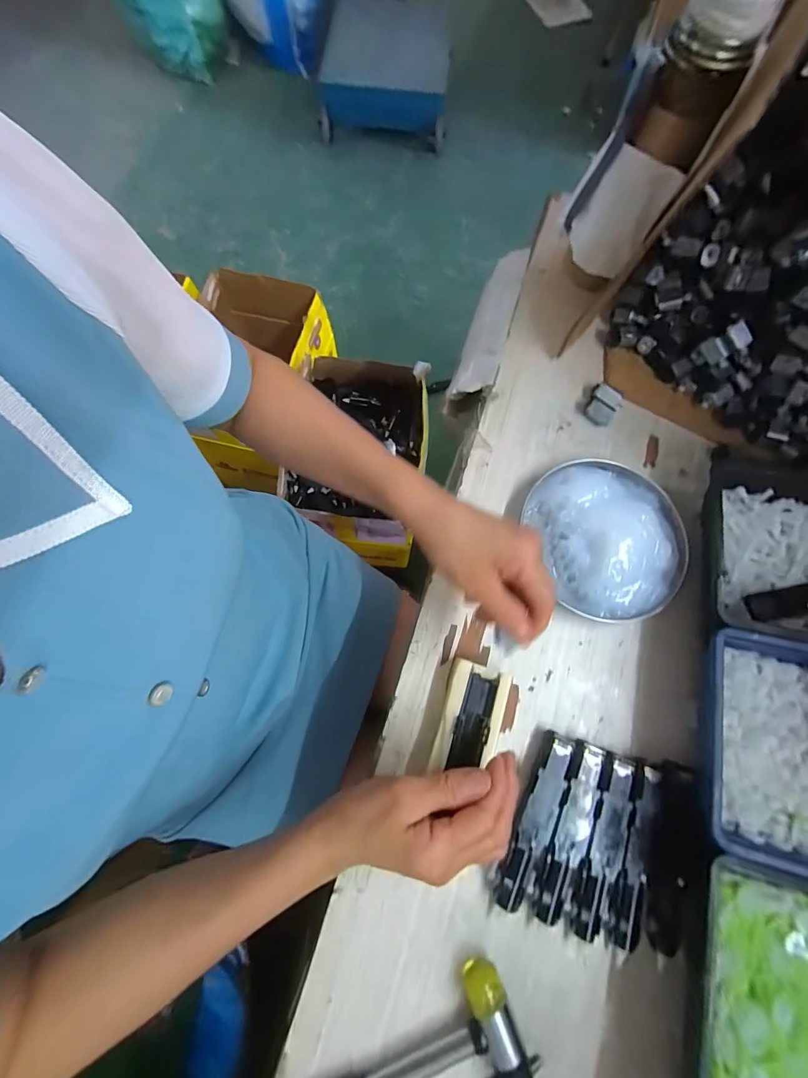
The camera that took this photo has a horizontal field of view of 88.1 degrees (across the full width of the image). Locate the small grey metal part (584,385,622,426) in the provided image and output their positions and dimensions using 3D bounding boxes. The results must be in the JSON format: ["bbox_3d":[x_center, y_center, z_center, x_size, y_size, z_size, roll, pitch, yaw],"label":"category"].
[{"bbox_3d":[0.196,-0.132,0.414,0.030,0.019,0.031,38,76,9],"label":"small grey metal part"}]

